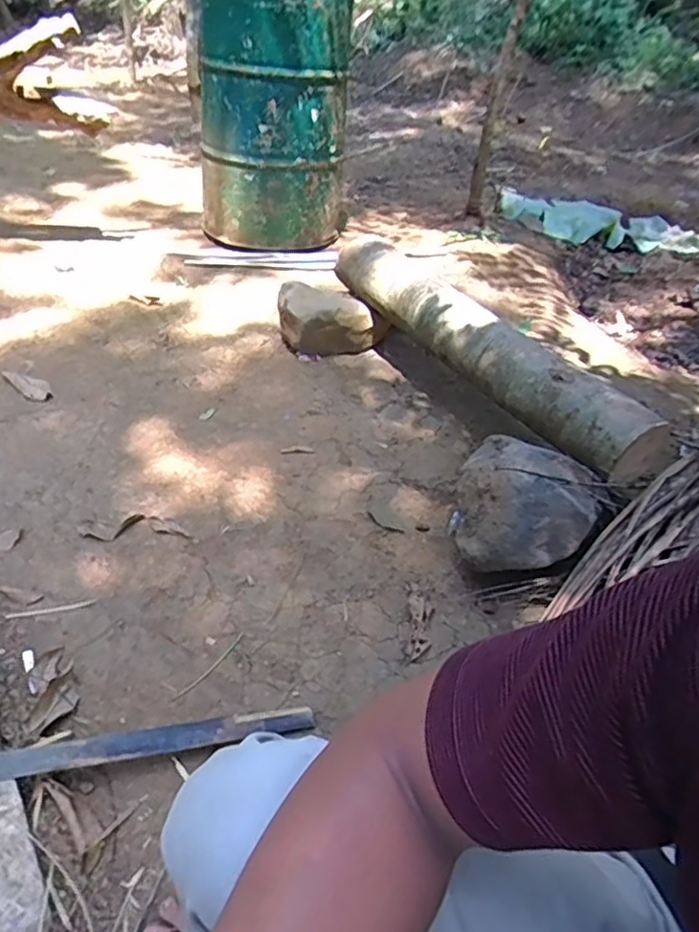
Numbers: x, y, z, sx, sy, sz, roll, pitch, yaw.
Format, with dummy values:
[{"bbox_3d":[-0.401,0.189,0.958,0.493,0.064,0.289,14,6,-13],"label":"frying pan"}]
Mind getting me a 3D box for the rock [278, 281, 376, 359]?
[{"bbox_3d":[-0.077,-0.411,1.770,0.206,0.162,0.265,-26,49,-38],"label":"rock"}]

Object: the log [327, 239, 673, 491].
[{"bbox_3d":[0.280,-0.313,1.483,0.188,0.166,1.042,-15,44,-29],"label":"log"}]

